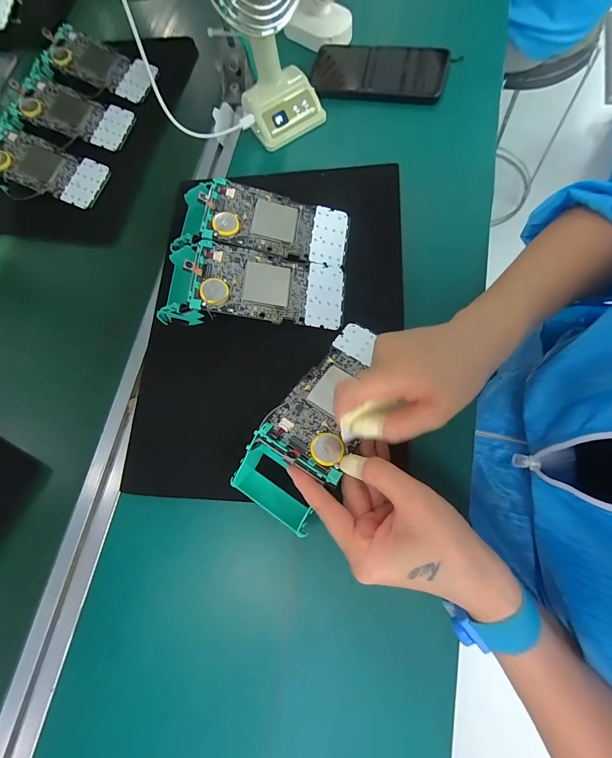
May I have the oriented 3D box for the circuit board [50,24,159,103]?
[{"bbox_3d":[-0.279,-0.427,0.456,0.130,0.007,0.065,21,79,-6],"label":"circuit board"}]

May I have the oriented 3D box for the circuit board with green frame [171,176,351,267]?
[{"bbox_3d":[-0.044,-0.153,0.325,0.168,0.039,0.068,7,67,4],"label":"circuit board with green frame"}]

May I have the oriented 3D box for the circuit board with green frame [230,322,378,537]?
[{"bbox_3d":[0.009,0.026,0.273,0.075,0.051,0.171,25,75,12],"label":"circuit board with green frame"}]

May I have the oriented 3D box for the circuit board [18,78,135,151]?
[{"bbox_3d":[-0.298,-0.346,0.436,0.134,0.011,0.066,20,68,-4],"label":"circuit board"}]

